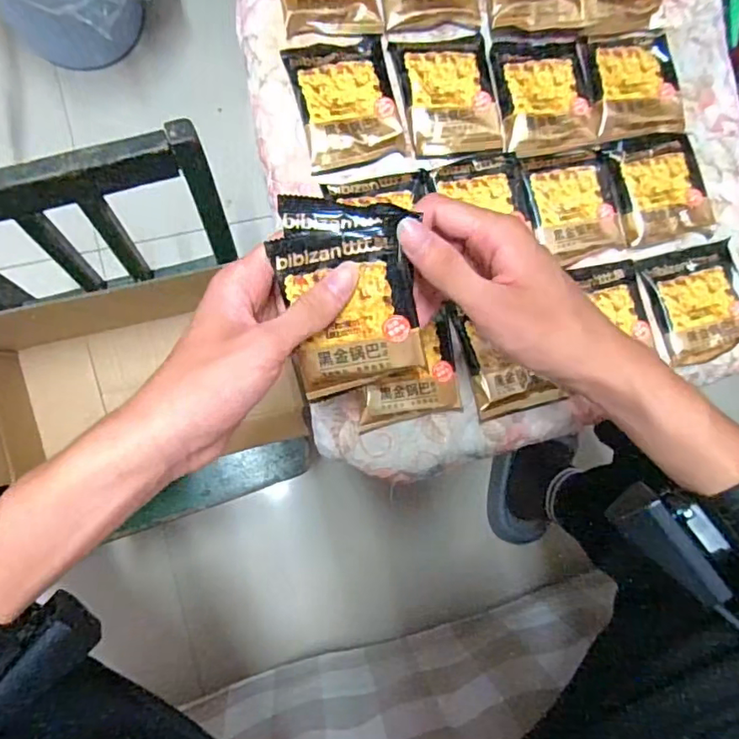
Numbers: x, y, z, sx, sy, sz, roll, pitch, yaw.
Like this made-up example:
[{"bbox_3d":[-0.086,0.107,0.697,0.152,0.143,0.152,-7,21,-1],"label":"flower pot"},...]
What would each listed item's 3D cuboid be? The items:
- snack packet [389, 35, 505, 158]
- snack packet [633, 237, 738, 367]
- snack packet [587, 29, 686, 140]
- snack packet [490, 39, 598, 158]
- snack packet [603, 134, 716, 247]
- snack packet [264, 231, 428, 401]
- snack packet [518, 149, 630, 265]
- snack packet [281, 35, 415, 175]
[{"bbox_3d":[0.062,-0.212,0.421,0.077,0.016,0.091,-9,87,-9],"label":"snack packet"},{"bbox_3d":[0.266,-0.055,0.437,0.077,0.019,0.089,-18,88,-9],"label":"snack packet"},{"bbox_3d":[0.218,-0.236,0.446,0.077,0.011,0.085,-9,87,-9],"label":"snack packet"},{"bbox_3d":[0.141,-0.217,0.434,0.078,0.011,0.094,-6,86,-8],"label":"snack packet"},{"bbox_3d":[0.236,-0.147,0.443,0.079,0.010,0.081,-14,88,-9],"label":"snack packet"},{"bbox_3d":[-0.011,-0.033,0.308,0.072,0.014,0.090,-8,105,14],"label":"snack packet"},{"bbox_3d":[0.161,-0.130,0.429,0.074,0.009,0.085,-14,88,-9],"label":"snack packet"},{"bbox_3d":[-0.015,-0.200,0.406,0.075,0.014,0.098,-15,88,-9],"label":"snack packet"}]

